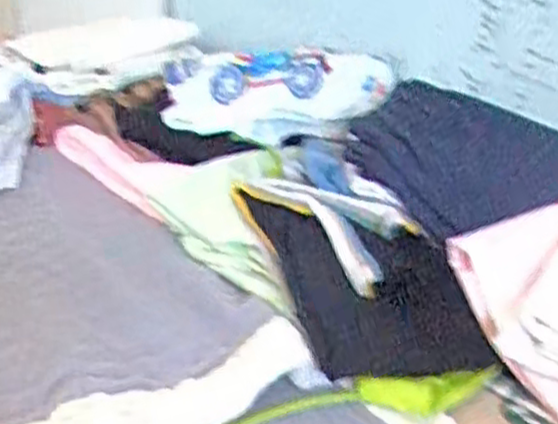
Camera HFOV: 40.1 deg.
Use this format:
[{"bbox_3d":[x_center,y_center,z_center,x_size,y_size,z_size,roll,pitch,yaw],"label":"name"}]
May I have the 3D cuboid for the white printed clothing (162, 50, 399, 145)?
[{"bbox_3d":[-0.003,-0.134,0.839,0.251,0.070,0.108,-5,28,-21],"label":"white printed clothing"}]

